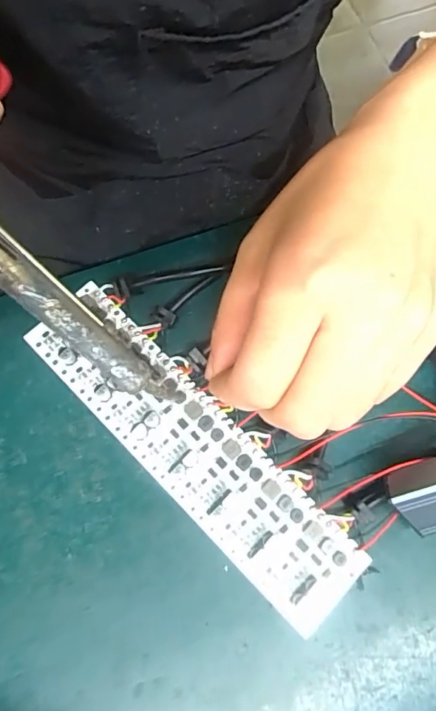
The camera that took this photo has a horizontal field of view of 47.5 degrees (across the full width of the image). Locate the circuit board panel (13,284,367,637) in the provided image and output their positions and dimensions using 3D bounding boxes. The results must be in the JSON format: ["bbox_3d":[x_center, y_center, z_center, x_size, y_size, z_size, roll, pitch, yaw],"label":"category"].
[{"bbox_3d":[-0.013,0.039,0.216,0.171,0.004,0.042,43,79,11],"label":"circuit board panel"}]

